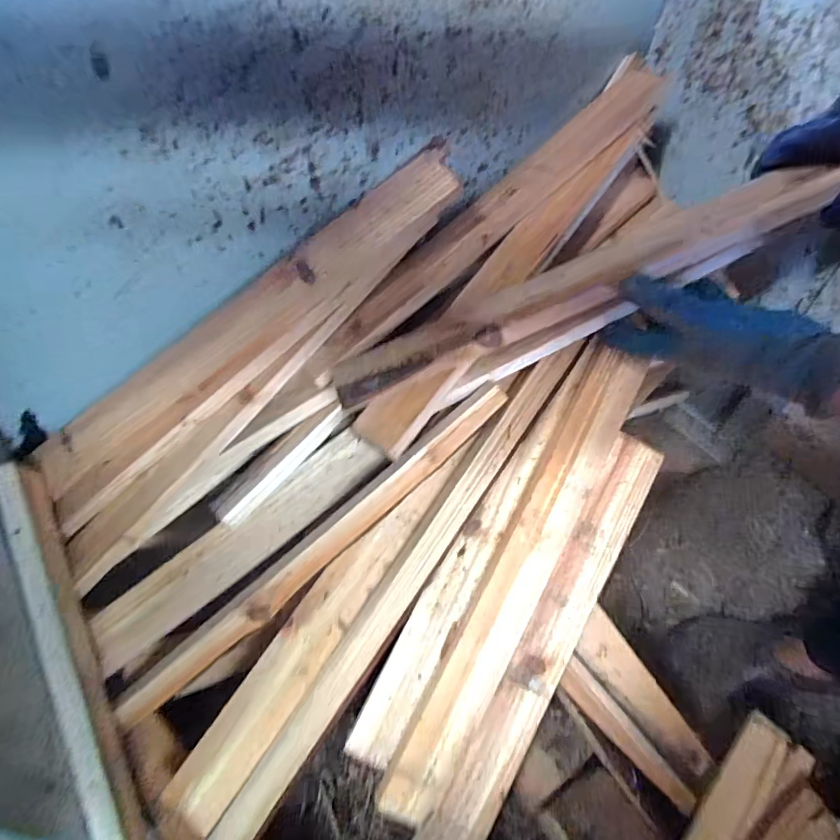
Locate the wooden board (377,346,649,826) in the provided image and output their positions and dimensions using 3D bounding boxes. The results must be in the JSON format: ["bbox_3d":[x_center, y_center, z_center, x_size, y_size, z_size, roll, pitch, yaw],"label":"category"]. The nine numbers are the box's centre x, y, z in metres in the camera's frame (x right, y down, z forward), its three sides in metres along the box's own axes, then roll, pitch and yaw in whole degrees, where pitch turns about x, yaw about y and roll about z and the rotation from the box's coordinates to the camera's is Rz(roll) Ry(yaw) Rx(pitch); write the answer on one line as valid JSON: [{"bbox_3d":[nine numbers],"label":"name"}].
[{"bbox_3d":[0.100,0.136,0.451,0.065,0.016,0.451,29,80,-1],"label":"wooden board"}]

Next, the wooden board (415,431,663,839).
[{"bbox_3d":[0.106,0.229,0.451,0.052,0.034,0.485,27,79,19],"label":"wooden board"}]

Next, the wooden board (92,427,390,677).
[{"bbox_3d":[-0.168,0.114,0.467,0.296,0.013,0.055,-37,83,-9],"label":"wooden board"}]

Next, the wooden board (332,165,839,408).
[{"bbox_3d":[0.123,-0.113,0.429,0.427,0.024,0.060,-22,47,7],"label":"wooden board"}]

